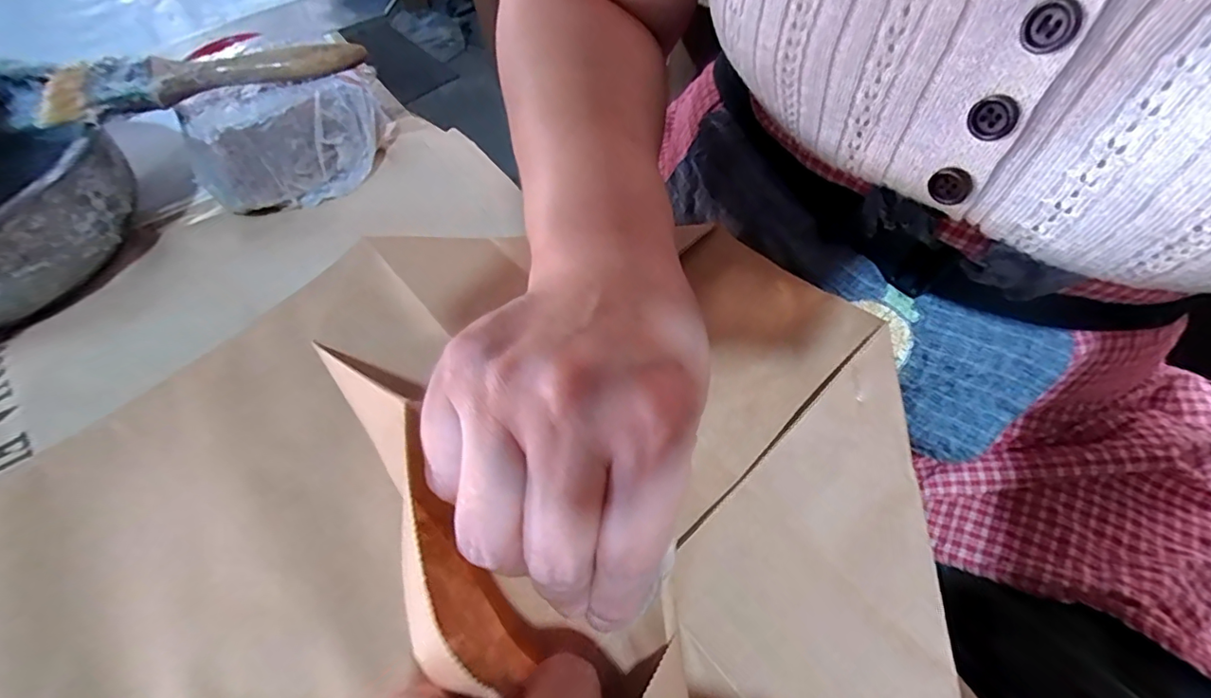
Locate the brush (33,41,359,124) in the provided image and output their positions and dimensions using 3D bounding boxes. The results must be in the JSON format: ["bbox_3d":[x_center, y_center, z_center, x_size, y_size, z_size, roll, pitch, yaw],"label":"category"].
[{"bbox_3d":[-0.247,-0.172,0.329,0.178,0.029,0.029,-26,59,-14],"label":"brush"}]

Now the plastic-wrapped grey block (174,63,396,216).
[{"bbox_3d":[-0.212,-0.142,0.360,0.123,0.058,0.051,-20,58,-10],"label":"plastic-wrapped grey block"}]

